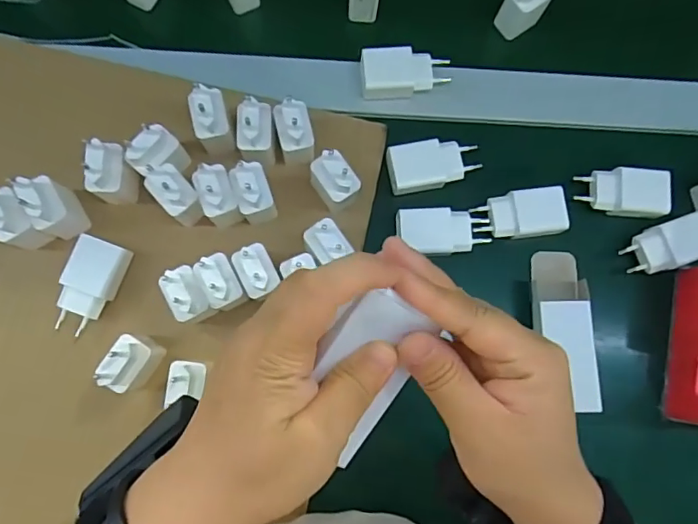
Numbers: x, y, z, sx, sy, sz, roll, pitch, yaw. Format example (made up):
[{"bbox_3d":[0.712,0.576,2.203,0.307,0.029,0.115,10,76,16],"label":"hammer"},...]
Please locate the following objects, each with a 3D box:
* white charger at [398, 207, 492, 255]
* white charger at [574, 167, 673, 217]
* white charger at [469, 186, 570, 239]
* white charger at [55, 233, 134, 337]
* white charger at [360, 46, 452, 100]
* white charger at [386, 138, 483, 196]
[{"bbox_3d":[0.082,-0.026,0.452,0.083,0.020,0.040,0,82,-3],"label":"white charger"},{"bbox_3d":[0.244,-0.062,0.466,0.073,0.023,0.040,5,82,-2],"label":"white charger"},{"bbox_3d":[0.150,-0.042,0.457,0.074,0.019,0.040,-7,83,-3],"label":"white charger"},{"bbox_3d":[-0.212,0.019,0.429,0.037,0.024,0.075,20,82,0],"label":"white charger"},{"bbox_3d":[0.051,-0.169,0.473,0.079,0.023,0.040,-4,82,-3],"label":"white charger"},{"bbox_3d":[0.073,-0.085,0.462,0.079,0.019,0.041,-12,83,-4],"label":"white charger"}]

